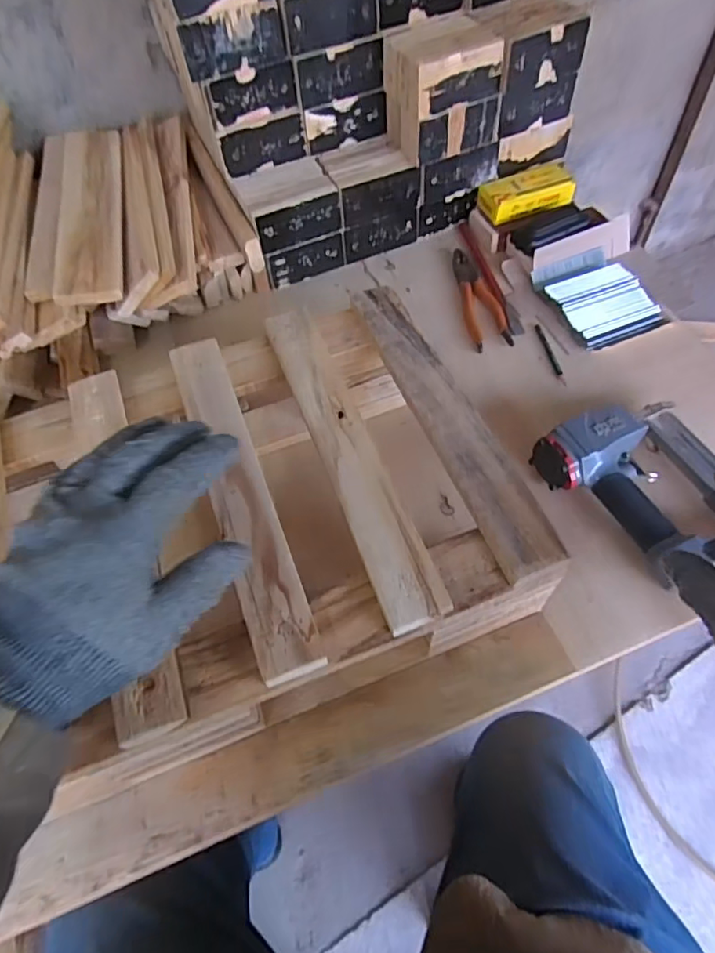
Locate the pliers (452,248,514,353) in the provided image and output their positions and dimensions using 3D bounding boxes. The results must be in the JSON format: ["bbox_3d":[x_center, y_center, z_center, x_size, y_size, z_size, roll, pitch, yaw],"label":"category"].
[{"bbox_3d":[0.164,-0.246,0.771,0.053,0.013,0.185,-8,57,0],"label":"pliers"}]

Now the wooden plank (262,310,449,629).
[{"bbox_3d":[-0.013,-0.029,0.503,0.046,0.018,0.344,-20,58,-8],"label":"wooden plank"}]

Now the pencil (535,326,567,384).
[{"bbox_3d":[0.243,-0.155,0.715,0.009,0.009,0.098,-11,57,-2],"label":"pencil"}]

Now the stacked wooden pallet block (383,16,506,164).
[{"bbox_3d":[0.108,-0.501,0.734,0.121,0.117,0.100,-22,58,-9],"label":"stacked wooden pallet block"}]

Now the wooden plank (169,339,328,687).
[{"bbox_3d":[-0.104,0.004,0.491,0.049,0.018,0.348,-20,58,-8],"label":"wooden plank"}]

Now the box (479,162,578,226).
[{"bbox_3d":[0.245,-0.411,0.819,0.125,0.036,0.071,-18,57,-7],"label":"box"}]

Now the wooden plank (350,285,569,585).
[{"bbox_3d":[0.078,-0.061,0.522,0.053,0.024,0.336,-21,58,-8],"label":"wooden plank"}]

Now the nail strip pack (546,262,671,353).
[{"bbox_3d":[0.323,-0.223,0.732,0.114,0.024,0.110,-18,57,-7],"label":"nail strip pack"}]

